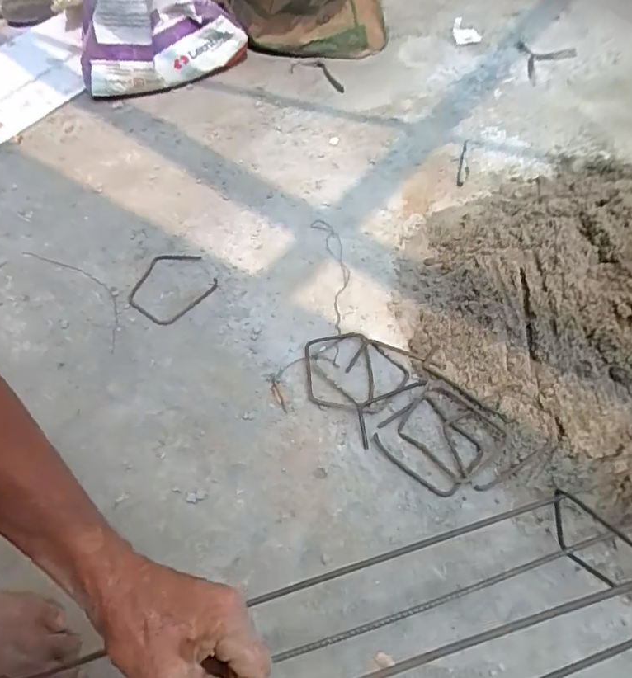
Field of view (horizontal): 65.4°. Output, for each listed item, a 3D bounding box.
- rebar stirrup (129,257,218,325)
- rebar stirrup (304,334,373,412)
[{"bbox_3d":[-0.192,-0.073,0.656,0.105,0.005,0.114,0,54,1],"label":"rebar stirrup"},{"bbox_3d":[0.027,0.037,0.566,0.076,0.013,0.100,-3,54,-2],"label":"rebar stirrup"}]

